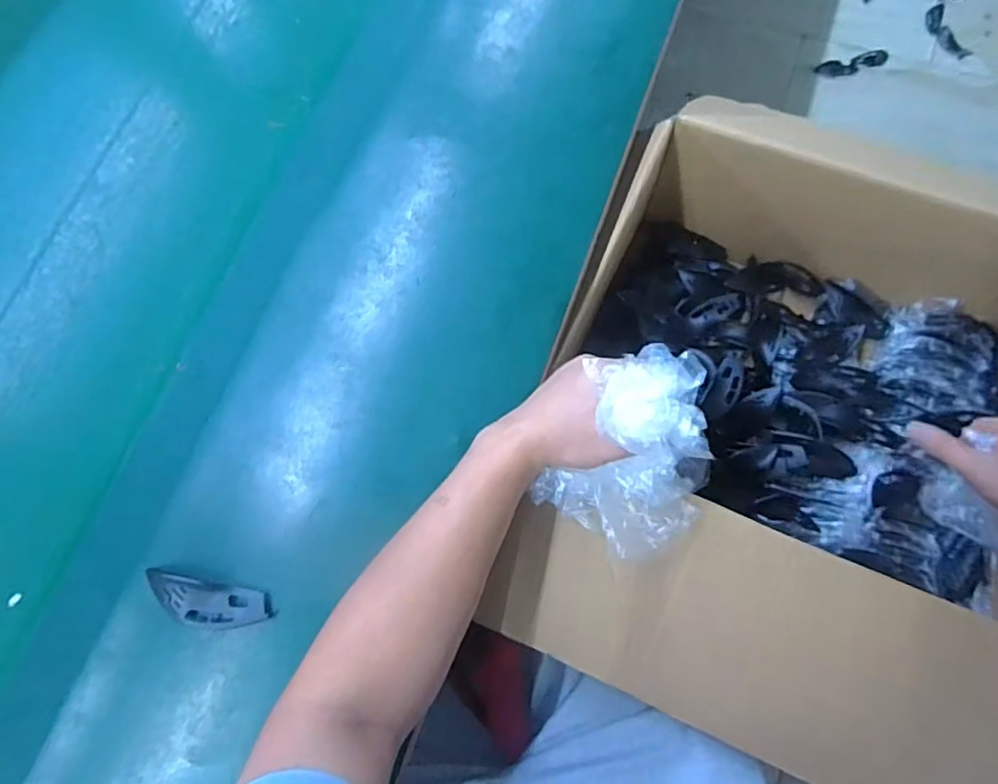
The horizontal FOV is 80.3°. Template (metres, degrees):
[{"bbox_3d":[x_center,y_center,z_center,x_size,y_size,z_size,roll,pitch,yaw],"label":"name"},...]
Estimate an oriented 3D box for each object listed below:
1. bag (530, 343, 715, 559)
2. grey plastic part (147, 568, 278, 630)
[{"bbox_3d":[0.110,0.053,0.463,0.119,0.112,0.138,35,77,10],"label":"bag"},{"bbox_3d":[-0.228,0.163,0.456,0.103,0.016,0.035,11,74,4],"label":"grey plastic part"}]

